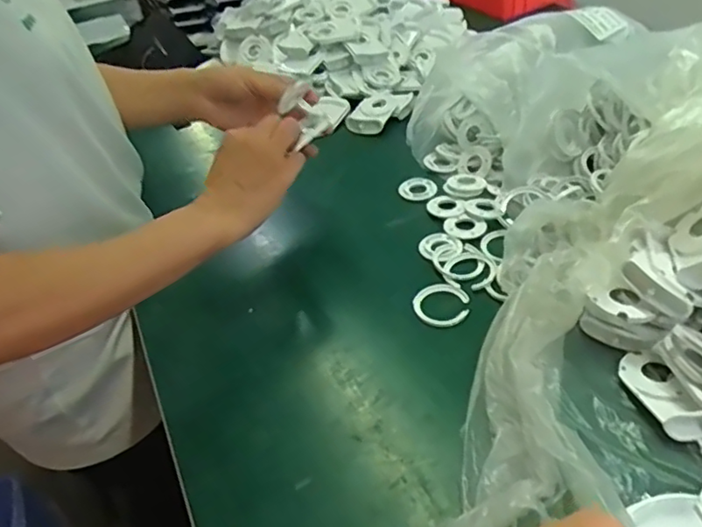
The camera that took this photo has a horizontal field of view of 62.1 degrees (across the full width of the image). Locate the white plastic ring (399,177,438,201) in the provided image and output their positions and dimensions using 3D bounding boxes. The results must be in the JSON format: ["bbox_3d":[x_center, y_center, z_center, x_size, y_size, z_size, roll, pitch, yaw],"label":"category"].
[{"bbox_3d":[0.079,-0.090,0.696,0.042,0.004,0.045,-5,39,4],"label":"white plastic ring"}]

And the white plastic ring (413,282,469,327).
[{"bbox_3d":[0.085,0.038,0.549,0.050,0.005,0.057,0,40,9],"label":"white plastic ring"}]

